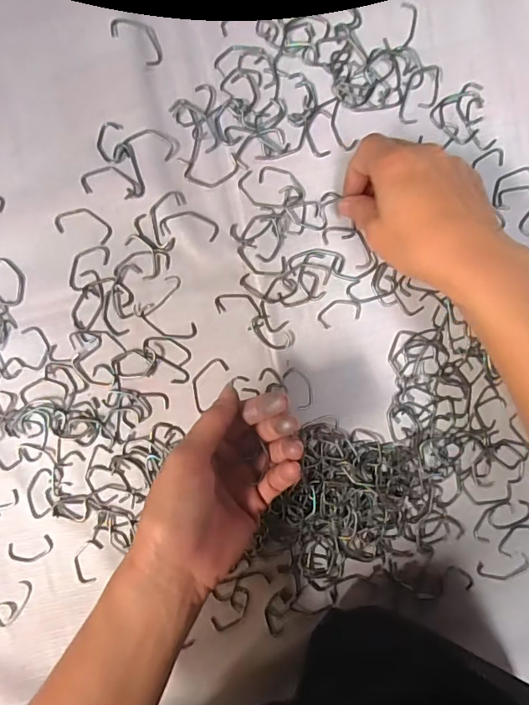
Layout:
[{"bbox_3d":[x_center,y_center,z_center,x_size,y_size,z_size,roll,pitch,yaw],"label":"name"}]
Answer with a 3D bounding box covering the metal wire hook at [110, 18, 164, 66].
[{"bbox_3d":[-0.088,-0.222,0.337,0.041,0.005,0.022,38,92,-3],"label":"metal wire hook"}]

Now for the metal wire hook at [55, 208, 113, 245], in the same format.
[{"bbox_3d":[-0.130,-0.092,0.343,0.040,0.004,0.021,16,93,-3],"label":"metal wire hook"}]

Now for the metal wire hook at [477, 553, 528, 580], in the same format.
[{"bbox_3d":[0.186,0.169,0.371,0.040,0.004,0.018,-12,94,-1],"label":"metal wire hook"}]

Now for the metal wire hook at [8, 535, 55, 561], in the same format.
[{"bbox_3d":[-0.175,0.148,0.357,0.032,0.004,0.016,-13,94,-1],"label":"metal wire hook"}]

